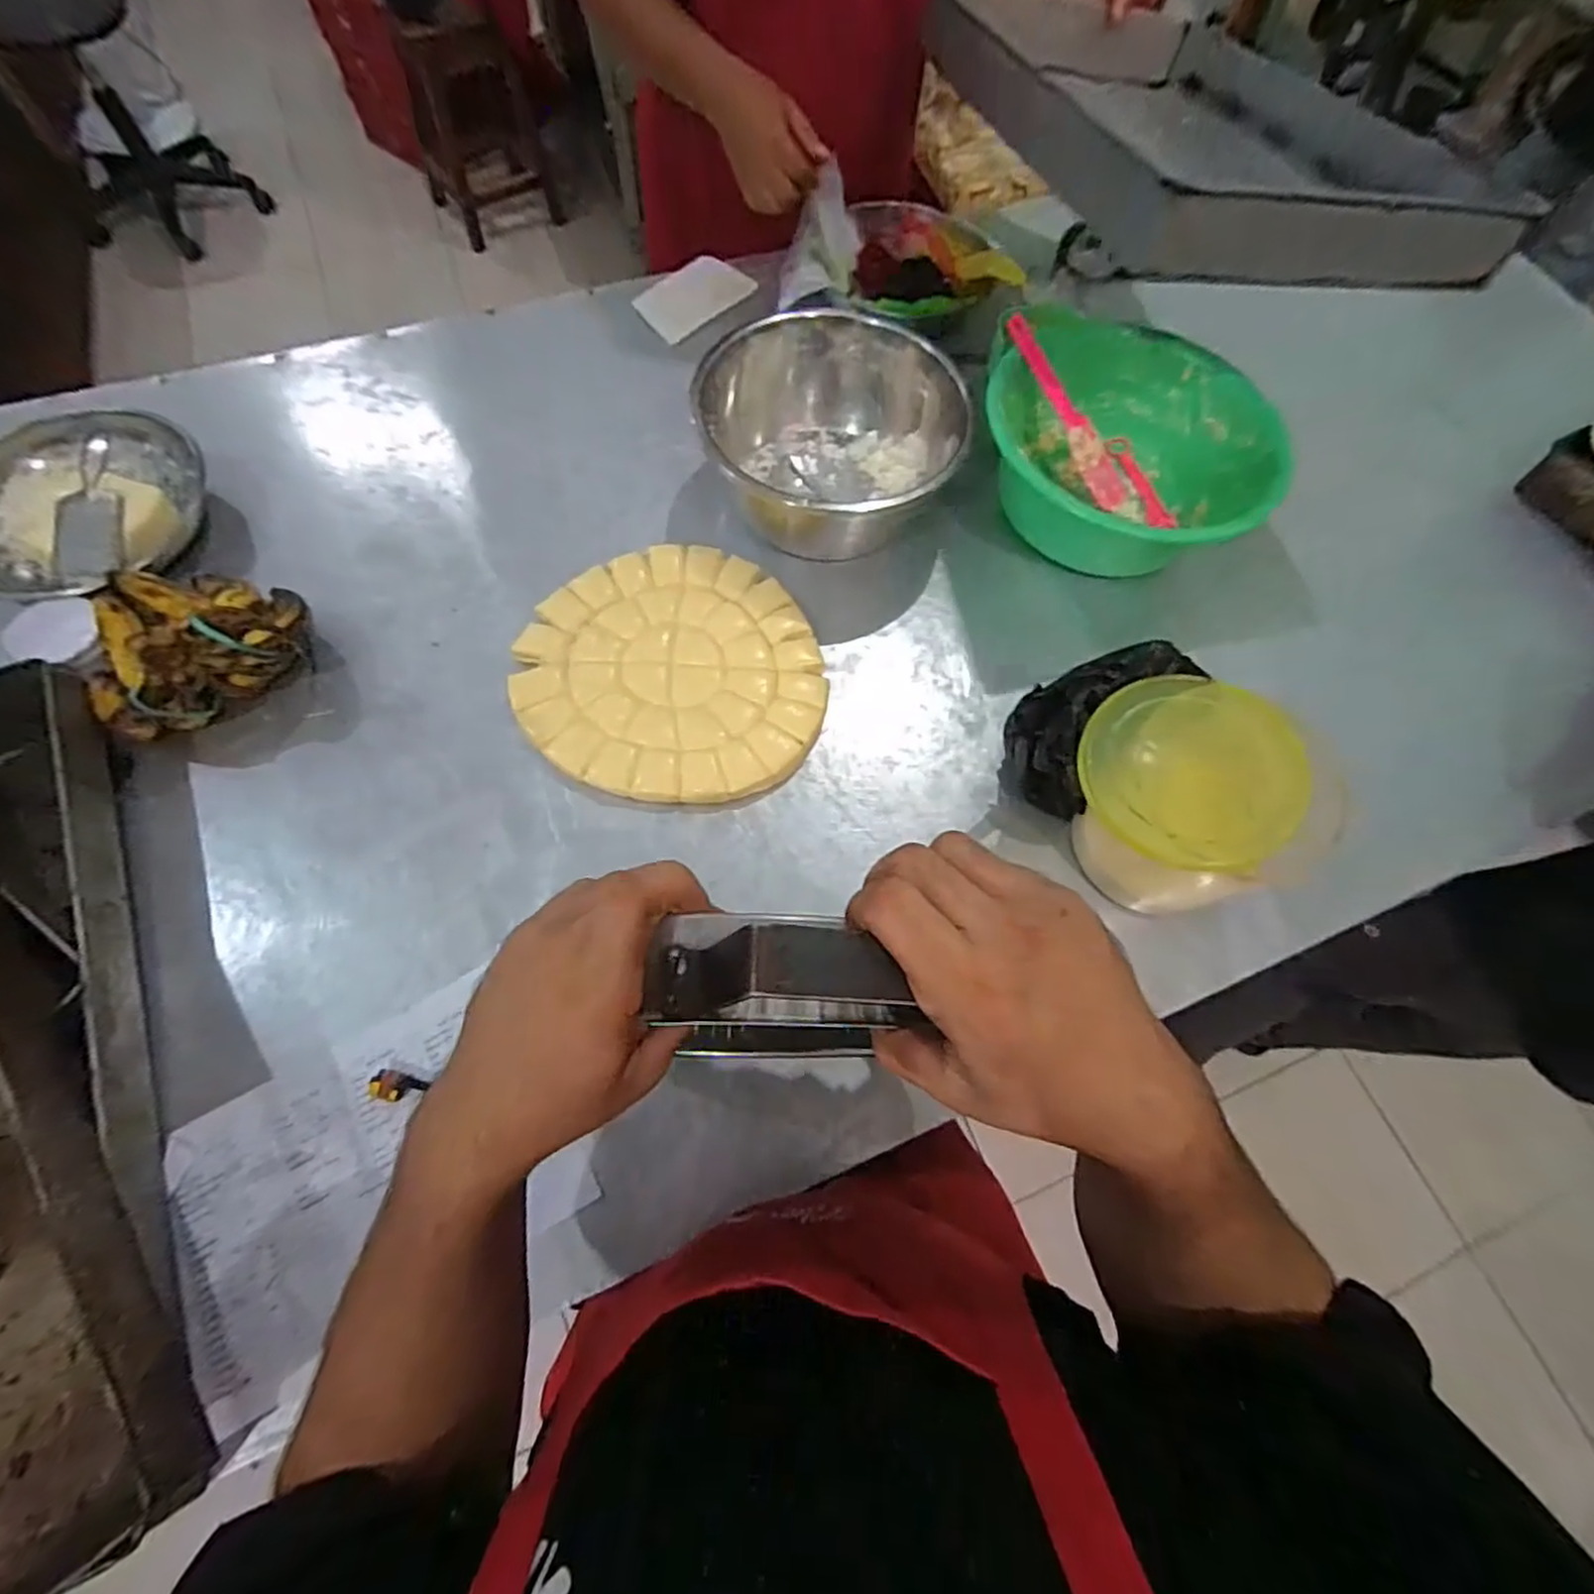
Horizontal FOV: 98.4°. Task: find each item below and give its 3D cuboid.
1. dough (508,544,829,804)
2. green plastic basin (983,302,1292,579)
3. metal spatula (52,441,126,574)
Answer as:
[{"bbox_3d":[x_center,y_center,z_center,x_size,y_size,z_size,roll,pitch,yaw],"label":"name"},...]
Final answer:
[{"bbox_3d":[-0.123,-0.134,0.700,0.292,0.029,0.279,1,69,-2],"label":"dough"},{"bbox_3d":[0.368,-0.392,0.787,0.303,0.127,0.303,1,69,-2],"label":"green plastic basin"},{"bbox_3d":[-0.699,-0.286,0.680,0.050,0.014,0.179,-9,68,-31],"label":"metal spatula"}]

